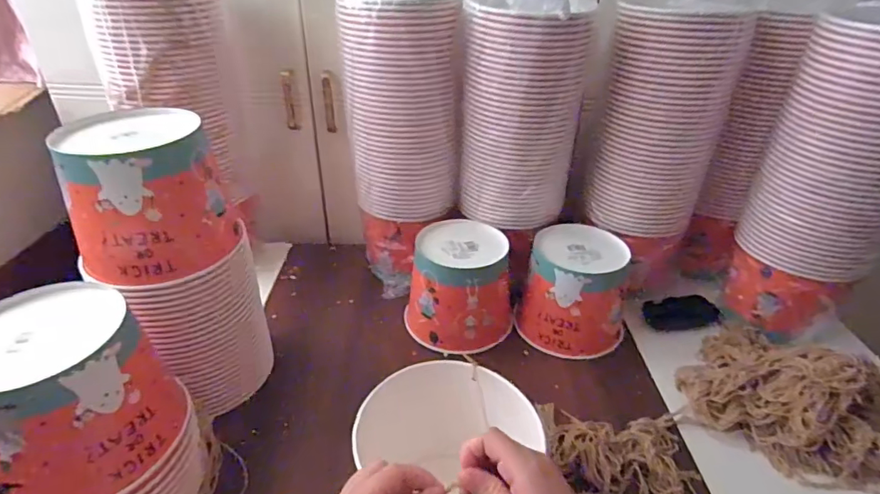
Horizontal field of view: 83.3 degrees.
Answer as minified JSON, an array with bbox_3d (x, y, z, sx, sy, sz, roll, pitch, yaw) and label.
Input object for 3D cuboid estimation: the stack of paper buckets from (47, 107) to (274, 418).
[{"bbox_3d":[-0.289,0.032,0.550,0.156,0.328,0.142,-16,36,-24],"label":"stack of paper buckets"}]

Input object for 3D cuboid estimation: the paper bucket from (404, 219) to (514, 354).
[{"bbox_3d":[0.028,0.059,0.712,0.150,0.127,0.131,4,33,5],"label":"paper bucket"}]

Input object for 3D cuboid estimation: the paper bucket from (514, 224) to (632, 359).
[{"bbox_3d":[0.198,0.063,0.715,0.141,0.131,0.140,16,36,22],"label":"paper bucket"}]

